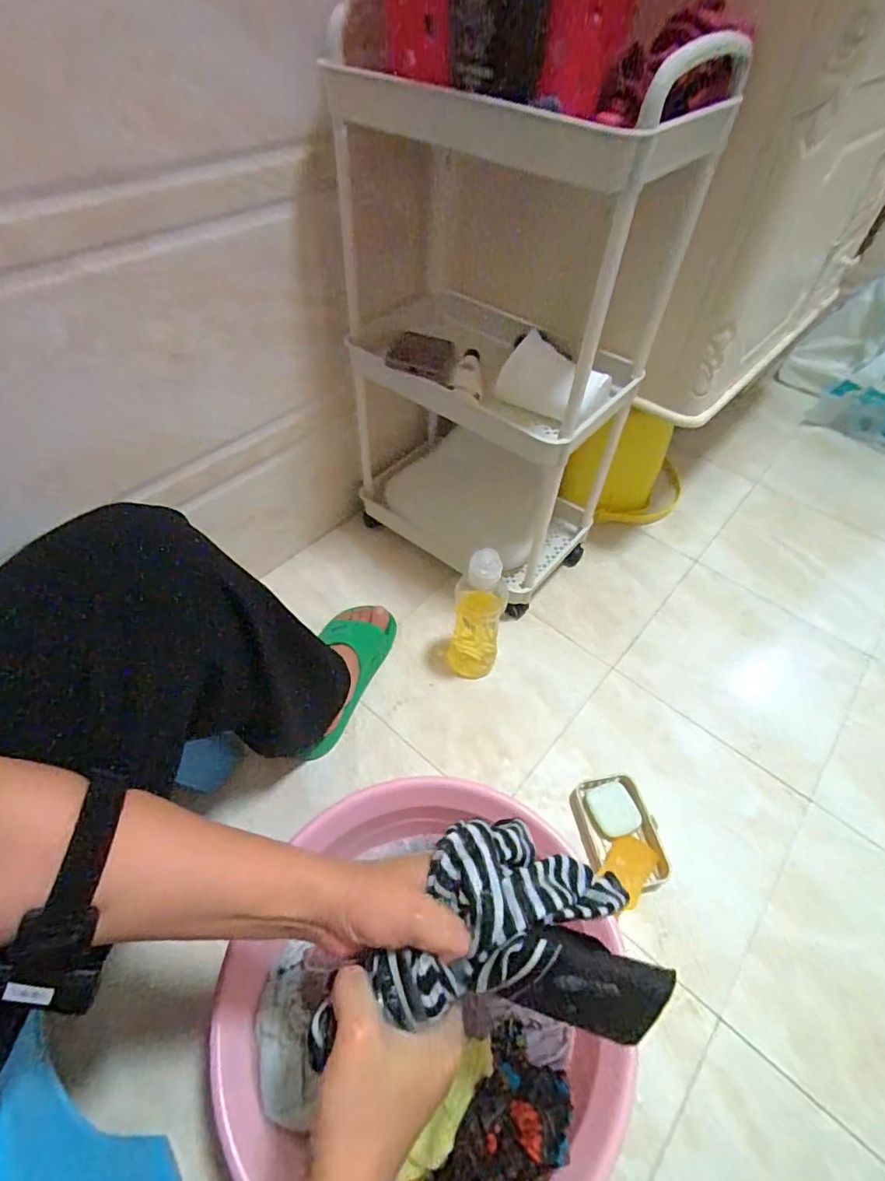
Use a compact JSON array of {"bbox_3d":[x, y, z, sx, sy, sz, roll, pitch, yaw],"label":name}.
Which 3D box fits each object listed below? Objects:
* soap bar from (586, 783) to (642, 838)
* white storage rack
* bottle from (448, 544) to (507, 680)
[{"bbox_3d":[0.223,0.287,0.703,0.052,0.020,0.063,-13,53,-10],"label":"soap bar"},{"bbox_3d":[0.071,-0.310,0.739,0.373,0.618,0.254,37,58,25],"label":"white storage rack"},{"bbox_3d":[0.045,0.040,0.758,0.078,0.240,0.058,2,52,2],"label":"bottle"}]

